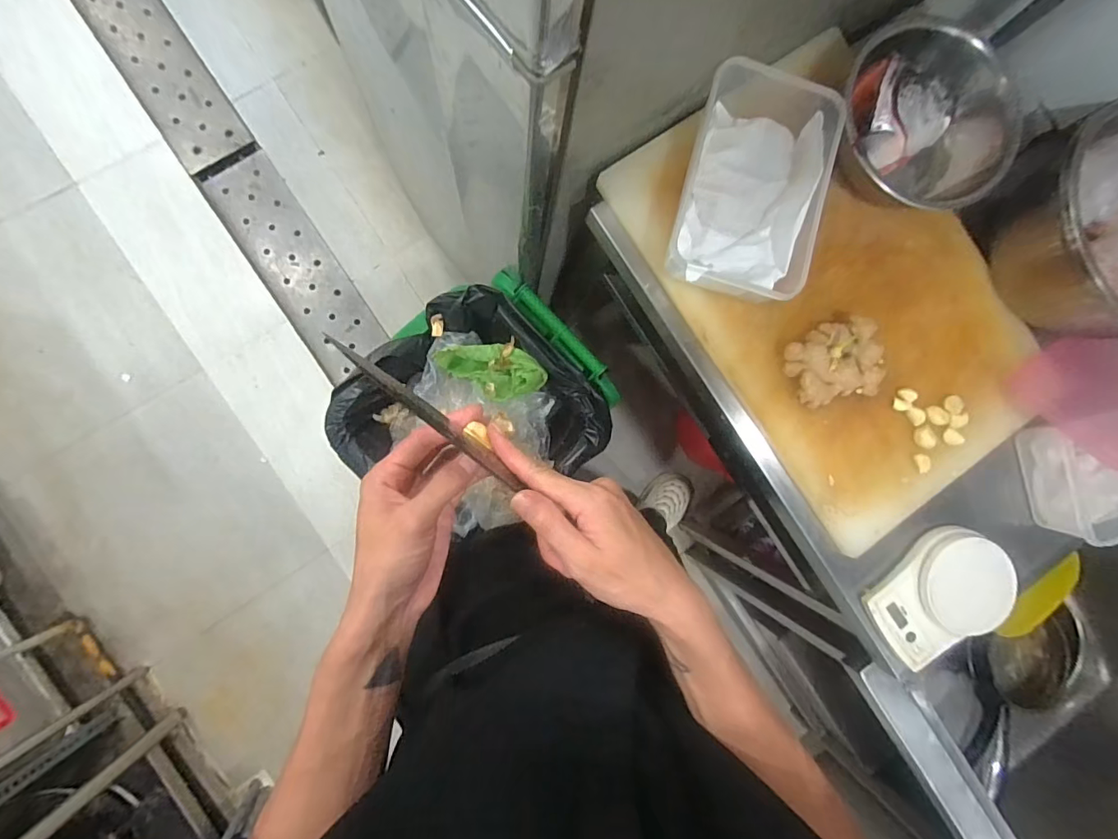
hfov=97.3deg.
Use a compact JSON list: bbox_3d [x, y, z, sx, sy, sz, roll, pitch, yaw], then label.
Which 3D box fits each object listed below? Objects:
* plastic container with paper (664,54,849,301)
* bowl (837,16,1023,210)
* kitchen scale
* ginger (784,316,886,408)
[{"bbox_3d":[0.231,-0.282,0.602,0.159,0.078,0.276,14,84,-6],"label":"plastic container with paper"},{"bbox_3d":[0.451,-0.375,0.629,0.222,0.090,0.222,1,86,-7],"label":"bowl"},{"bbox_3d":[0.508,0.236,0.650,0.181,0.043,0.133,-42,91,-8],"label":"kitchen scale"},{"bbox_3d":[0.348,-0.072,0.621,0.115,0.032,0.097,-13,87,-8],"label":"ginger"}]

